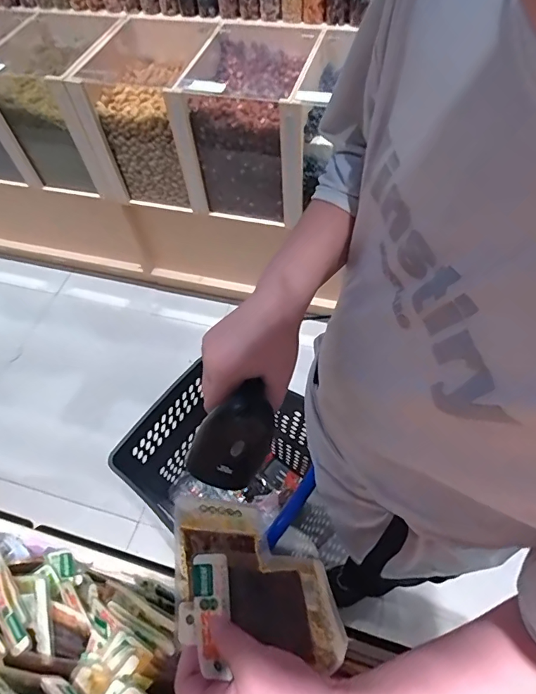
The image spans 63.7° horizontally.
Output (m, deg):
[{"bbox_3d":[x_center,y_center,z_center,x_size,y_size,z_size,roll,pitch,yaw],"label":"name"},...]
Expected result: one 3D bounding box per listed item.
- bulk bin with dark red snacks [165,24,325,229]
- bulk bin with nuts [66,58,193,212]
[{"bbox_3d":[-0.047,-0.723,1.415,0.388,0.414,0.500,8,59,9],"label":"bulk bin with dark red snacks"},{"bbox_3d":[-0.380,-0.778,1.491,0.295,0.413,0.391,9,59,10],"label":"bulk bin with nuts"}]

